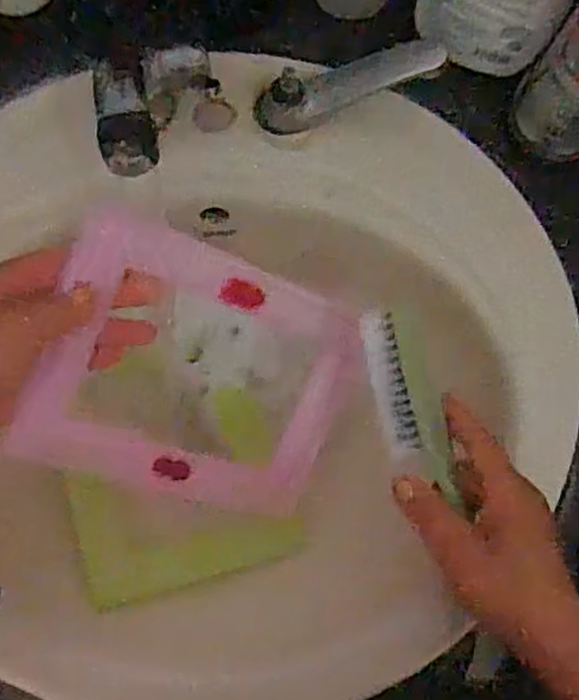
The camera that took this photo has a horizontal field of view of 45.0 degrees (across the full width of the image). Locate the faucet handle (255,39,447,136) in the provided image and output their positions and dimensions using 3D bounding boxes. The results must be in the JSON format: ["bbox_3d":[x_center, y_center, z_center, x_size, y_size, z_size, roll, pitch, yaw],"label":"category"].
[{"bbox_3d":[0.039,-0.179,0.474,0.122,0.052,0.032,-15,82,-5],"label":"faucet handle"}]

